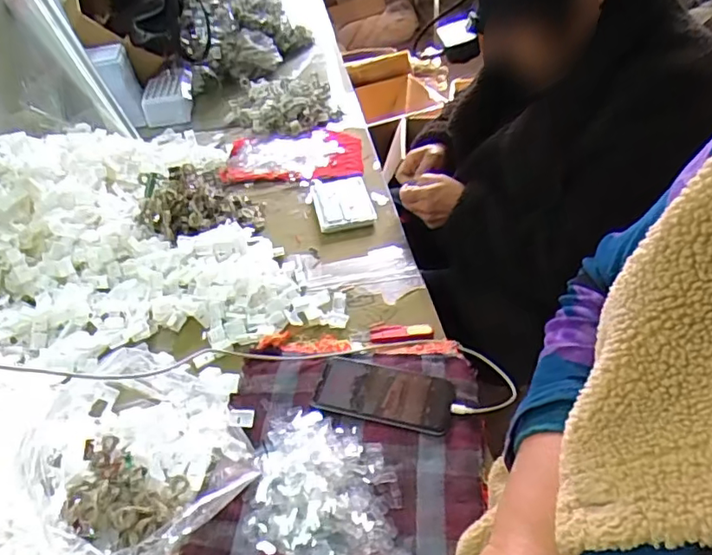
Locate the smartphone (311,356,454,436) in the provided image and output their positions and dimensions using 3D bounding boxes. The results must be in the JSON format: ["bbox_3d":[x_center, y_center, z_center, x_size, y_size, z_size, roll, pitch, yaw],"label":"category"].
[{"bbox_3d":[0.032,0.137,0.669,0.160,0.012,0.078,9,44,16],"label":"smartphone"}]

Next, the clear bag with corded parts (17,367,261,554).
[{"bbox_3d":[-0.221,0.176,0.610,0.202,0.072,0.232,-17,43,-12],"label":"clear bag with corded parts"}]

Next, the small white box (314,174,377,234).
[{"bbox_3d":[-0.023,-0.137,0.998,0.098,0.016,0.142,-10,42,-4],"label":"small white box"}]

